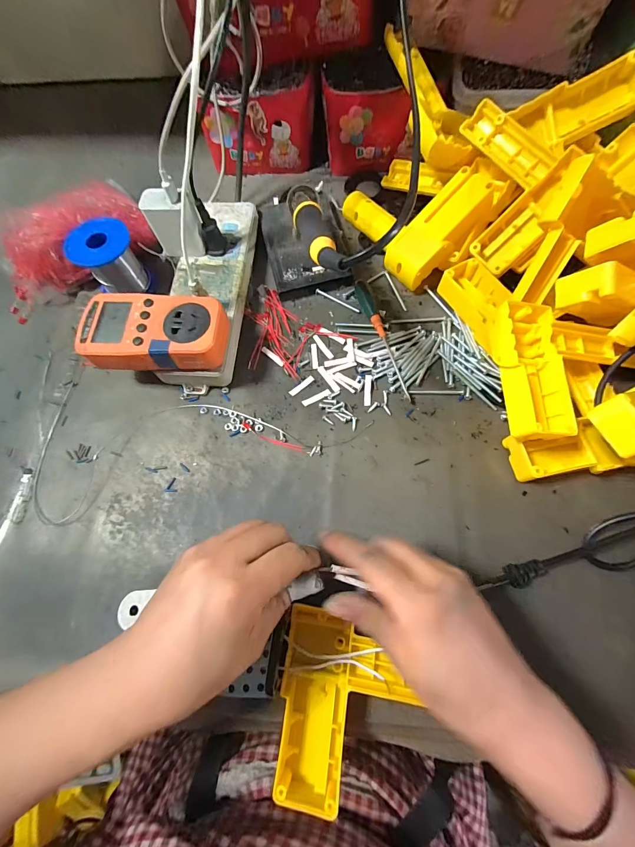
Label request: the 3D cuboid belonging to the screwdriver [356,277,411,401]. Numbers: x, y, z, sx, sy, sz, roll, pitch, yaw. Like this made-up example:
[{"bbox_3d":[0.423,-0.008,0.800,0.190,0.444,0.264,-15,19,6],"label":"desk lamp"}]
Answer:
[{"bbox_3d":[0.070,-0.090,0.348,0.014,0.012,0.143,-19,72,-4],"label":"screwdriver"}]

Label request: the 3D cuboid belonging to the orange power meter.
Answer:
[{"bbox_3d":[-0.149,-0.083,0.308,0.126,0.031,0.065,2,71,4],"label":"orange power meter"}]

